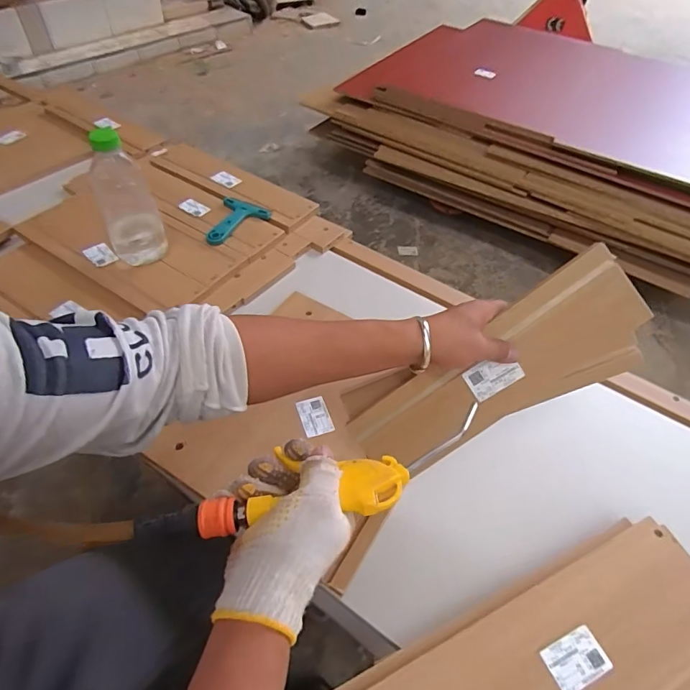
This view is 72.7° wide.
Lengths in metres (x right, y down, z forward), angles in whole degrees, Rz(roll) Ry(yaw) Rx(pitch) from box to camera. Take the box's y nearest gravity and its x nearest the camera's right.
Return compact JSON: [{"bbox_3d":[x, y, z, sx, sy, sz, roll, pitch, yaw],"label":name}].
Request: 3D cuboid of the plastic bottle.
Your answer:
[{"bbox_3d":[-0.351,-0.233,0.758,0.089,0.223,0.066,-21,56,-21],"label":"plastic bottle"}]

